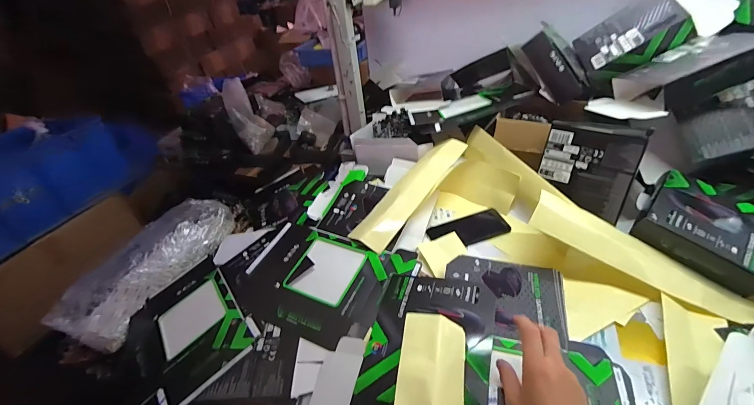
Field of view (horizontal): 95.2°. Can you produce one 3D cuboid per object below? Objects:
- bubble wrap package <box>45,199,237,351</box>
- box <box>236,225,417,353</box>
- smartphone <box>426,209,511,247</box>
[{"bbox_3d":[-0.493,0.131,0.771,0.145,0.092,0.385,12,43,23],"label":"bubble wrap package"},{"bbox_3d":[-0.098,0.145,0.634,0.313,0.021,0.201,12,43,23],"label":"box"},{"bbox_3d":[0.188,0.055,0.712,0.159,0.012,0.076,-15,39,-9],"label":"smartphone"}]

